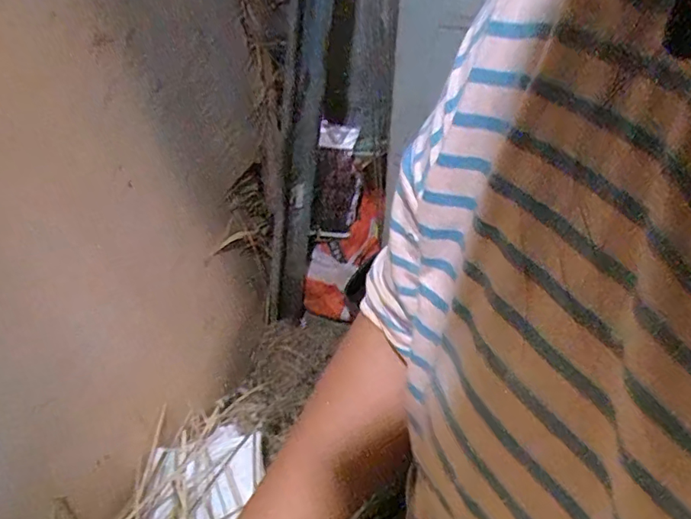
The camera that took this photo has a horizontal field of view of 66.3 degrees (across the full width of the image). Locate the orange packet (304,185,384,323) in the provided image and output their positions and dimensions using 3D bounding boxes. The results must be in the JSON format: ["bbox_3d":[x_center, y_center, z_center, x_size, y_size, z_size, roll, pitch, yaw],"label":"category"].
[{"bbox_3d":[0.010,-0.015,1.457,0.145,0.108,0.369,26,80,18],"label":"orange packet"}]

